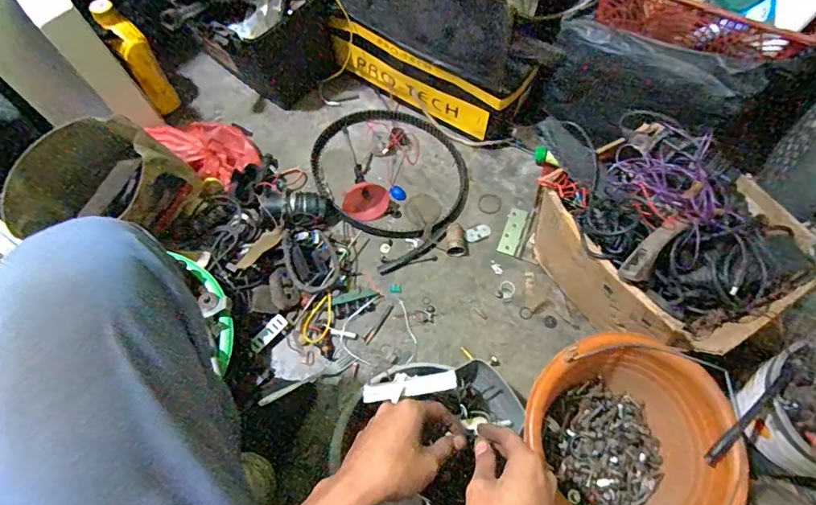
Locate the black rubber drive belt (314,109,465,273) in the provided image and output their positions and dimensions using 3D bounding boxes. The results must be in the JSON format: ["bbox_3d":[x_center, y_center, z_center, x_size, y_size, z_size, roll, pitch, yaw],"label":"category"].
[{"bbox_3d":[-0.032,-0.158,0.902,0.272,0.028,0.346,-34,68,-16],"label":"black rubber drive belt"}]

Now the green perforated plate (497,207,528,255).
[{"bbox_3d":[0.194,-0.039,0.869,0.033,0.006,0.100,21,65,10],"label":"green perforated plate"}]

